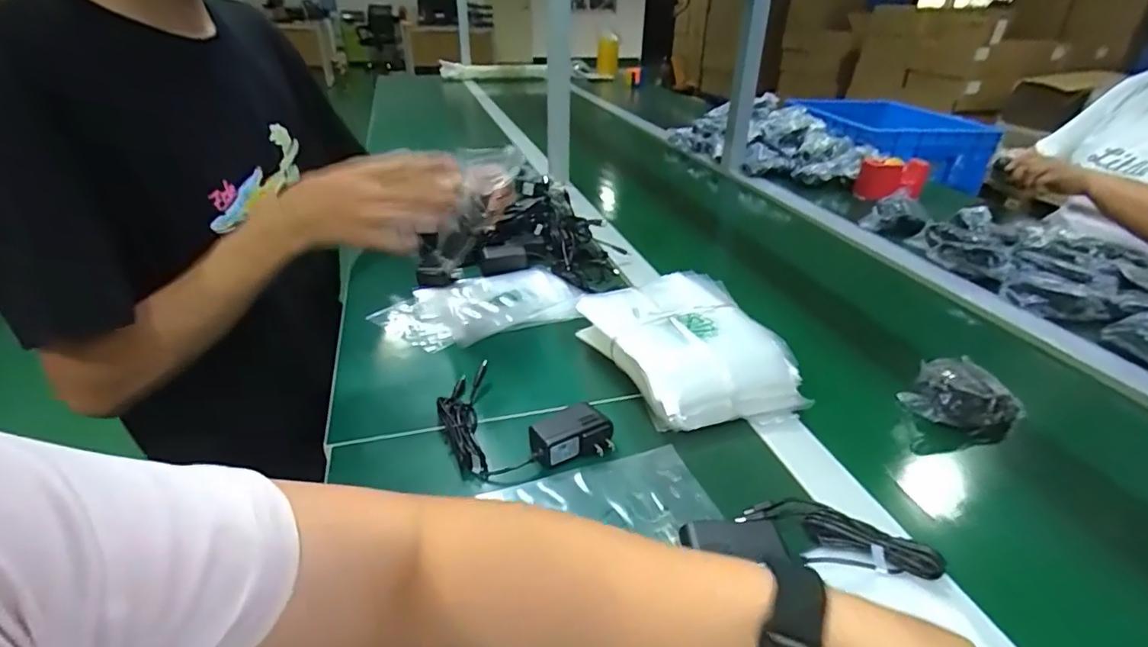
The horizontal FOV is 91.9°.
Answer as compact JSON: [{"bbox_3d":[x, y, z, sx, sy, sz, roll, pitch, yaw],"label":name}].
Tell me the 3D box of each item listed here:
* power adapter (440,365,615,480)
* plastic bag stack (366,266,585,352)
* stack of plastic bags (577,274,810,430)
[{"bbox_3d":[-0.055,0.084,0.553,0.153,0.032,0.150,-7,32,-12],"label":"power adapter"},{"bbox_3d":[-0.123,-0.024,0.744,0.257,0.010,0.157,-16,35,-25],"label":"plastic bag stack"},{"bbox_3d":[0.119,0.018,0.629,0.167,0.067,0.238,-12,34,-20],"label":"stack of plastic bags"}]

